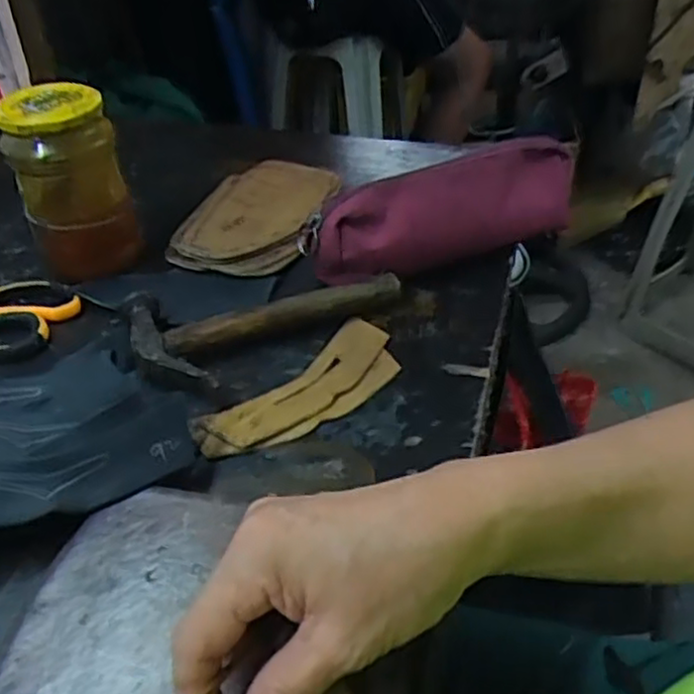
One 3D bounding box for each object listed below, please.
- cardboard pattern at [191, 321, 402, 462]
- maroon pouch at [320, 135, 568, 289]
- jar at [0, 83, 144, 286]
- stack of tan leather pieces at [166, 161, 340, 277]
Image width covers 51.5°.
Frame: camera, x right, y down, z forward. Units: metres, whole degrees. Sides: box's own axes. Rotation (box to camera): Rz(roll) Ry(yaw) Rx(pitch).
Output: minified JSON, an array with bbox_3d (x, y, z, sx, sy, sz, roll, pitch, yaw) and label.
[{"bbox_3d":[-0.026,0.027,0.454,0.146,0.006,0.057,-30,48,-29],"label":"cardboard pattern"},{"bbox_3d":[0.082,-0.100,0.545,0.223,0.072,0.047,-19,43,-19],"label":"maroon pouch"},{"bbox_3d":[-0.205,-0.117,0.543,0.076,0.133,0.070,-15,42,-15],"label":"jar"},{"bbox_3d":[-0.076,-0.114,0.621,0.118,0.022,0.175,5,41,9],"label":"stack of tan leather pieces"}]

